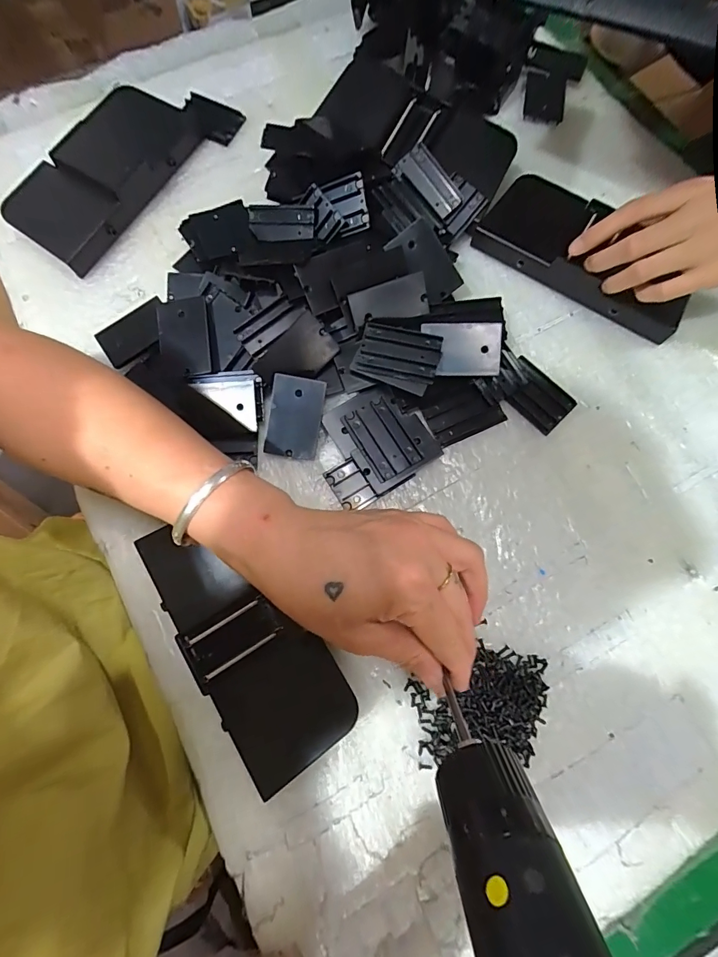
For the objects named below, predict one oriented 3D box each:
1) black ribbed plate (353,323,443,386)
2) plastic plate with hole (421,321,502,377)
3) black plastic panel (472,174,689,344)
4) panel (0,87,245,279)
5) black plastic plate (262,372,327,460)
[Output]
[{"bbox_3d":[0.028,-0.087,0.287,0.055,0.004,0.036,16,82,8],"label":"black ribbed plate"},{"bbox_3d":[0.073,-0.091,0.292,0.053,0.004,0.036,2,98,8],"label":"plastic plate with hole"},{"bbox_3d":[0.180,-0.180,0.325,0.163,0.030,0.076,31,78,7],"label":"black plastic panel"},{"bbox_3d":[-0.193,-0.261,0.340,0.081,0.029,0.201,36,78,8],"label":"panel"},{"bbox_3d":[-0.044,-0.042,0.289,0.035,0.004,0.055,9,95,-6],"label":"black plastic plate"}]

